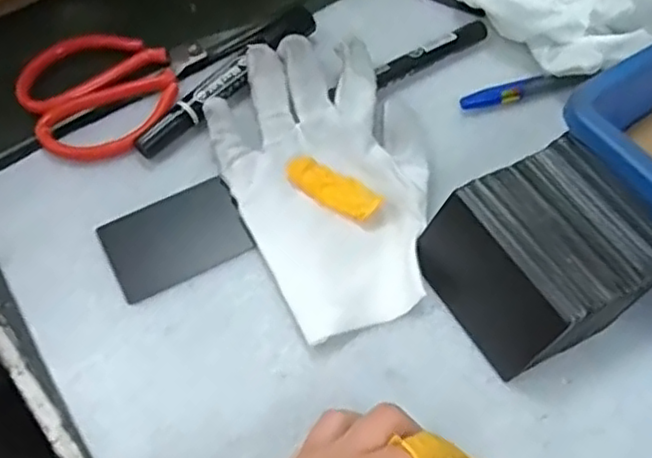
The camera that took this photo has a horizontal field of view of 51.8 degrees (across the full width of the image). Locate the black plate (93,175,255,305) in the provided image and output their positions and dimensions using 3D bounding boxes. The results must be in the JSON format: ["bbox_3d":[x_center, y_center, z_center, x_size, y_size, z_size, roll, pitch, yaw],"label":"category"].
[{"bbox_3d":[-0.083,0.004,0.369,0.073,0.005,0.053,-26,62,-13],"label":"black plate"}]

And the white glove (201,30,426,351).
[{"bbox_3d":[0.004,-0.034,0.379,0.113,0.019,0.176,-19,64,-12],"label":"white glove"}]

